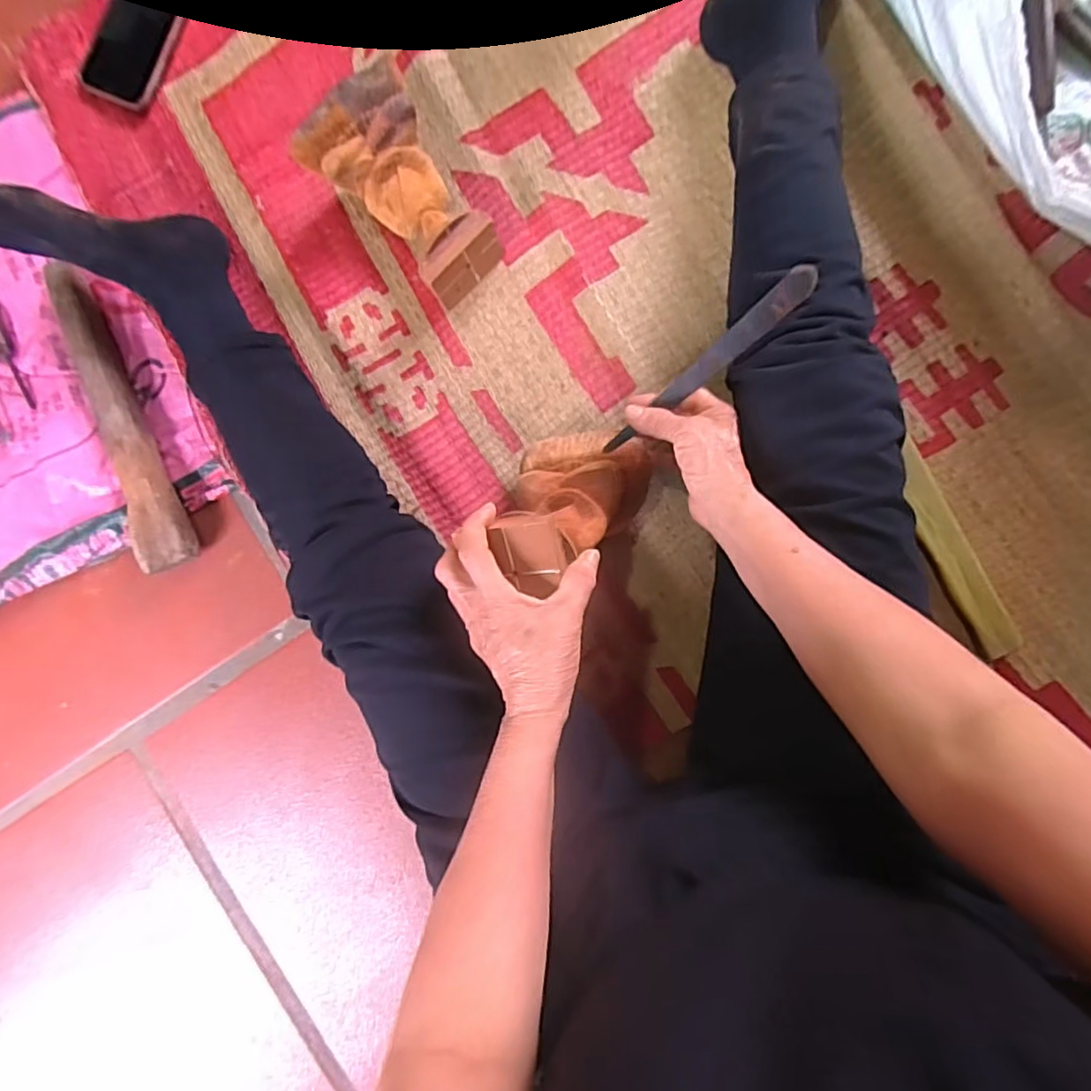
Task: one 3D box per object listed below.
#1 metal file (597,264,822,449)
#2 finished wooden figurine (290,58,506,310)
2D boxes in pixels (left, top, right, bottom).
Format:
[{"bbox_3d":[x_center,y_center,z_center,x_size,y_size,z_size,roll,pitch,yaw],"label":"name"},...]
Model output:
[{"bbox_3d":[0.122,-0.137,0.480,0.195,0.010,0.021,-39,89,26],"label":"metal file"},{"bbox_3d":[-0.122,-0.318,0.561,0.108,0.068,0.183,-39,103,7],"label":"finished wooden figurine"}]

